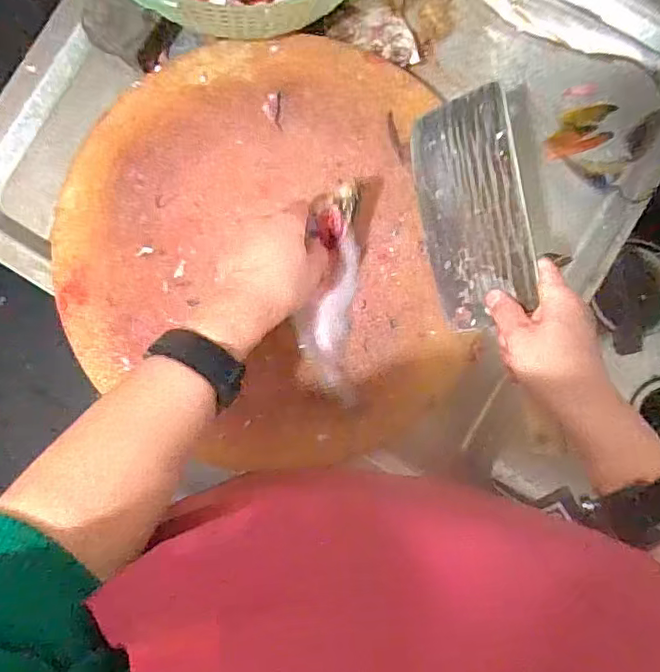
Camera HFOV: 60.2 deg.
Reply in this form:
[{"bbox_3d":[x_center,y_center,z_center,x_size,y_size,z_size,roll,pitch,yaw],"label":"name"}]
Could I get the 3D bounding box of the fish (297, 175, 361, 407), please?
[{"bbox_3d":[0.002,-0.038,0.513,0.051,0.044,0.185,5,94,2],"label":"fish"}]

